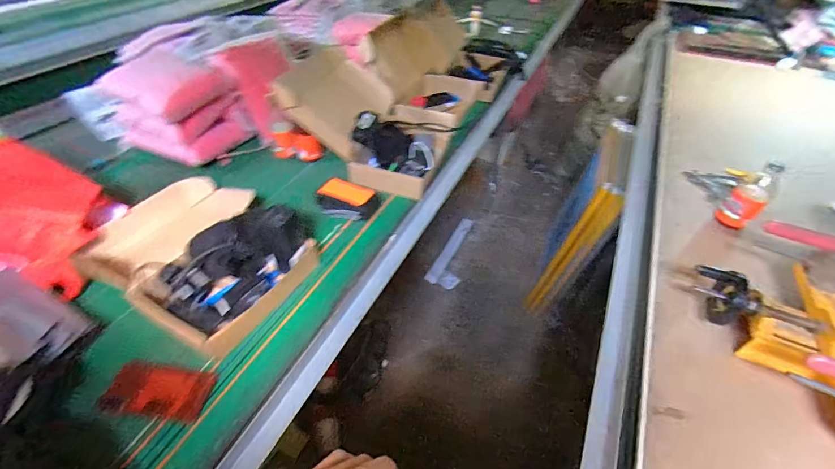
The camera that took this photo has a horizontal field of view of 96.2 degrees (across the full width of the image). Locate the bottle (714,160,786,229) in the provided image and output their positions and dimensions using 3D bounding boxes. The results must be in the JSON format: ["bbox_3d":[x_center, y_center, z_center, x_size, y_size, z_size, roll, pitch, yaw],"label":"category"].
[{"bbox_3d":[0.761,-0.088,0.852,0.069,0.152,0.066,-27,52,-26],"label":"bottle"}]

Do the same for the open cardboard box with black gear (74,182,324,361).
[{"bbox_3d":[-0.449,0.009,0.783,0.422,0.159,0.326,22,48,19],"label":"open cardboard box with black gear"}]

